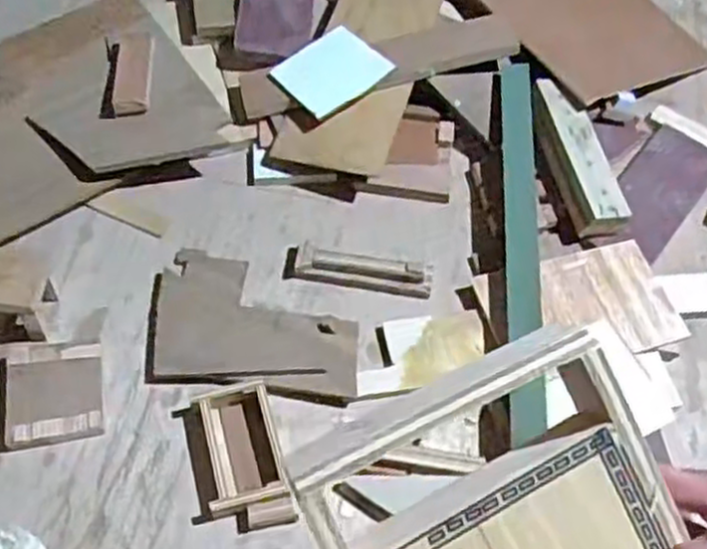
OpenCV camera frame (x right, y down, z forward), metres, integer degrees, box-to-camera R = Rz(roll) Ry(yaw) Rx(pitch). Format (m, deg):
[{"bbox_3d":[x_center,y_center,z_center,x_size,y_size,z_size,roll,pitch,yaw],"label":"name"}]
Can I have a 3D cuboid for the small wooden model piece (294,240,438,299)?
[{"bbox_3d":[0.012,-0.005,0.868,0.151,0.024,0.033,11,59,4],"label":"small wooden model piece"}]

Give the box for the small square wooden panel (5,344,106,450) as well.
[{"bbox_3d":[-0.297,0.116,0.771,0.090,0.008,0.105,-8,60,-7],"label":"small square wooden panel"}]

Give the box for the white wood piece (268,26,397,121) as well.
[{"bbox_3d":[-0.028,-0.249,0.951,0.118,0.009,0.108,-38,65,-14],"label":"white wood piece"}]

